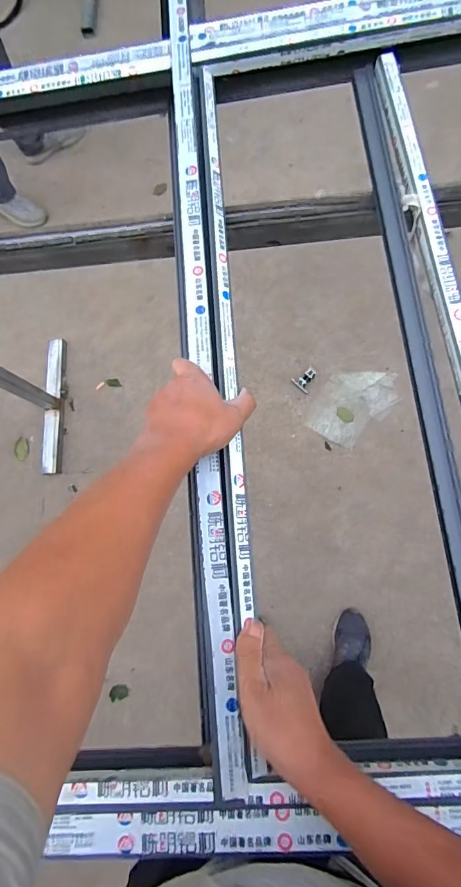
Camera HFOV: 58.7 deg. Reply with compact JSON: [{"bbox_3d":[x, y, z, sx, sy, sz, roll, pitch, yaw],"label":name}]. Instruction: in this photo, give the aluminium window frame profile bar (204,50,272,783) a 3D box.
[{"bbox_3d":[-0.005,-0.101,0.499,0.021,0.017,0.875,-5,77,5],"label":"aluminium window frame profile bar"}]

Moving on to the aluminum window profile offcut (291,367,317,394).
[{"bbox_3d":[0.261,-0.231,1.419,0.071,0.051,0.080,39,84,12],"label":"aluminum window profile offcut"}]

